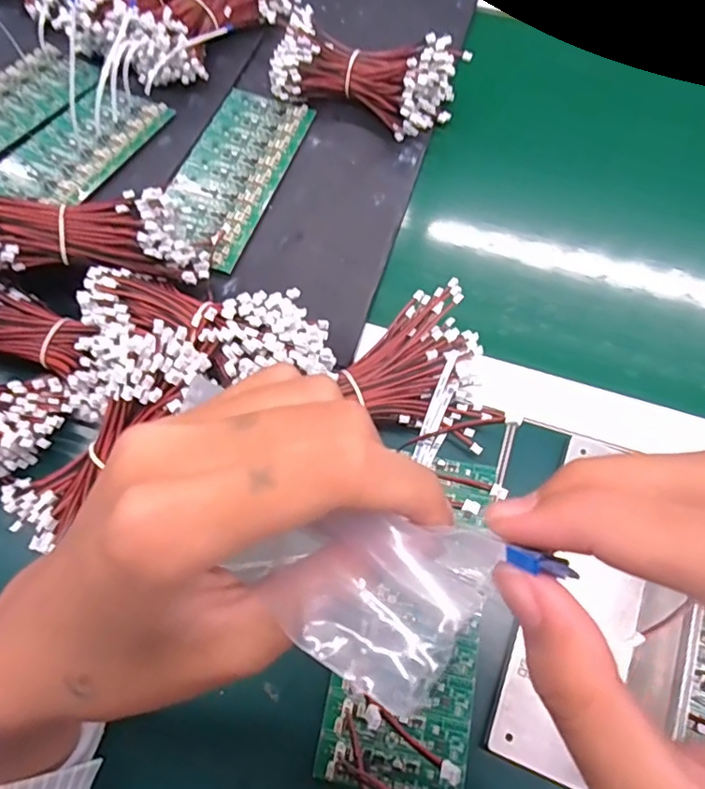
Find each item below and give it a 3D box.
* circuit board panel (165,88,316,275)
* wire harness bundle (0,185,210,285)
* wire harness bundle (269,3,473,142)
[{"bbox_3d":[-0.105,-0.194,0.466,0.083,0.014,0.194,18,66,6],"label":"circuit board panel"},{"bbox_3d":[-0.187,-0.110,0.373,0.171,0.061,0.051,1,66,-16],"label":"wire harness bundle"},{"bbox_3d":[0.012,-0.291,0.490,0.160,0.054,0.072,18,68,8],"label":"wire harness bundle"}]

